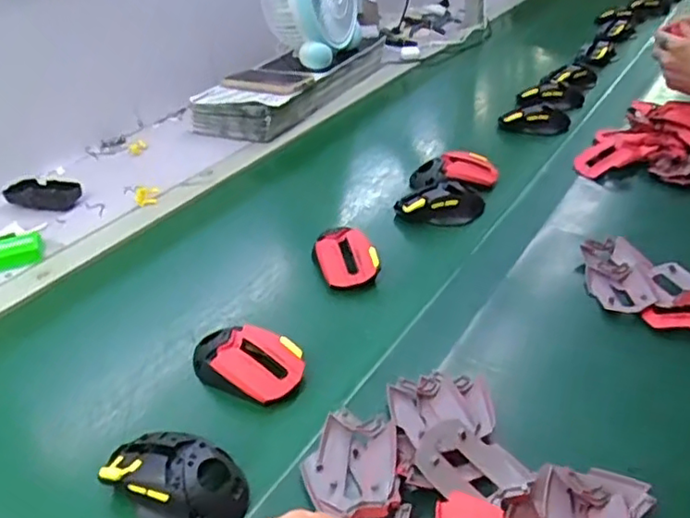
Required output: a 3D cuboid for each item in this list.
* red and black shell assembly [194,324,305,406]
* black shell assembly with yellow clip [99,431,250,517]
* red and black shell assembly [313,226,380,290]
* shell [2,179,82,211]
[{"bbox_3d":[-0.094,0.099,0.583,0.110,0.039,0.067,9,36,20],"label":"red and black shell assembly"},{"bbox_3d":[-0.133,0.170,0.482,0.117,0.037,0.068,14,38,26],"label":"black shell assembly with yellow clip"},{"bbox_3d":[0.001,0.000,0.721,0.069,0.044,0.086,-7,34,-4],"label":"red and black shell assembly"},{"bbox_3d":[-0.444,-0.095,0.915,0.120,0.027,0.055,9,36,20],"label":"shell"}]

